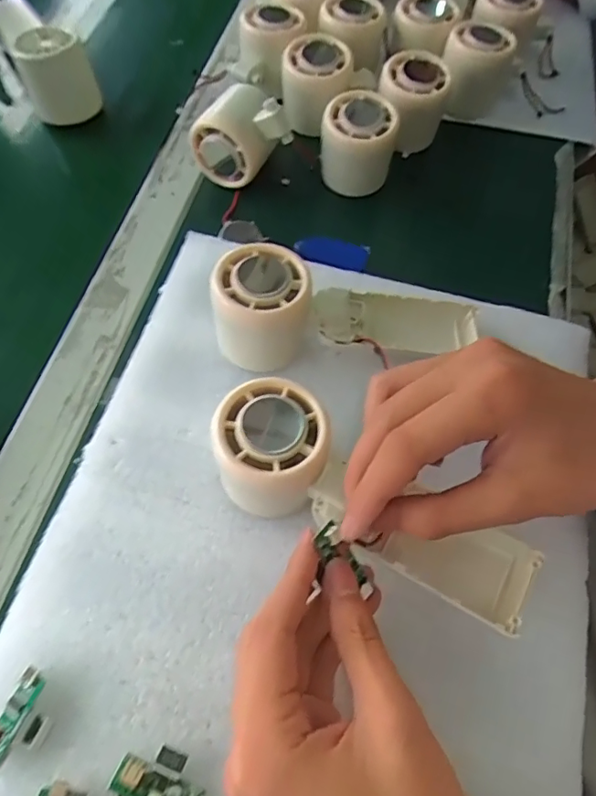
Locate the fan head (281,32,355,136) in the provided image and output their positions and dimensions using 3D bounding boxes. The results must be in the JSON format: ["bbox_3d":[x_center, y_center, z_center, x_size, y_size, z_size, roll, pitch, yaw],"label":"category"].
[{"bbox_3d":[0.015,-0.258,0.437,0.055,0.060,0.050,4,63,0],"label":"fan head"}]

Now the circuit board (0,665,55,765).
[{"bbox_3d":[-0.119,0.140,0.226,0.023,0.010,0.038,19,64,7],"label":"circuit board"}]

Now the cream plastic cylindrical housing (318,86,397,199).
[{"bbox_3d":[0.046,-0.193,0.412,0.055,0.064,0.058,1,63,-2],"label":"cream plastic cylindrical housing"}]

